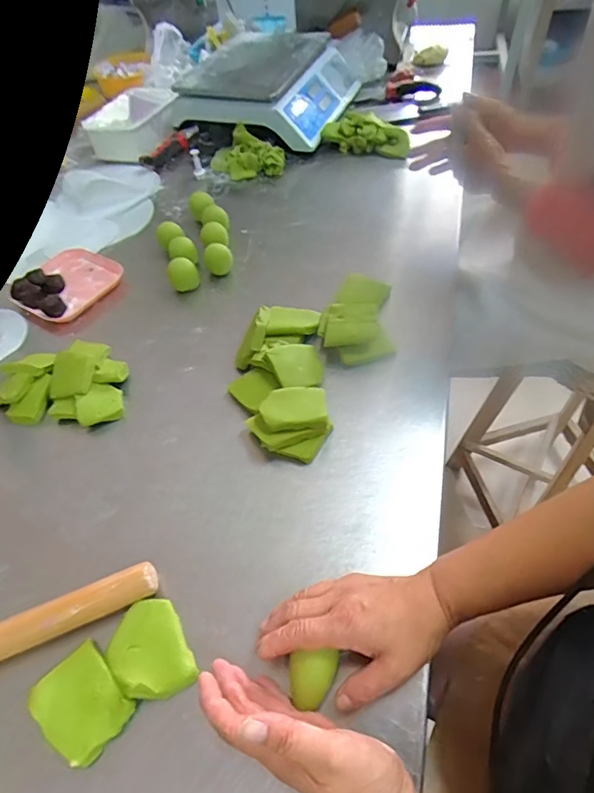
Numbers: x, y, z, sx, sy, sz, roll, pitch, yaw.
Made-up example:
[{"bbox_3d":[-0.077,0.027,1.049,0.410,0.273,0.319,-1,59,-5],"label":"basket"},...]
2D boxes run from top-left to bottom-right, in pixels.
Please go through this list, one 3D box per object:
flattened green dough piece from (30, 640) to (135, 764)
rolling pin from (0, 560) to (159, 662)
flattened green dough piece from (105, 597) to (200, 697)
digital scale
[{"bbox_3d":[-0.177,0.252,0.392,0.076,0.013,0.060,33,62,28],"label":"flattened green dough piece"},{"bbox_3d":[-0.269,0.221,0.420,0.296,0.034,0.029,-21,52,-10],"label":"rolling pin"},{"bbox_3d":[-0.130,0.215,0.407,0.063,0.015,0.081,-27,54,-15],"label":"flattened green dough piece"},{"bbox_3d":[-0.058,-0.725,1.090,0.317,0.122,0.422,10,54,14],"label":"digital scale"}]

